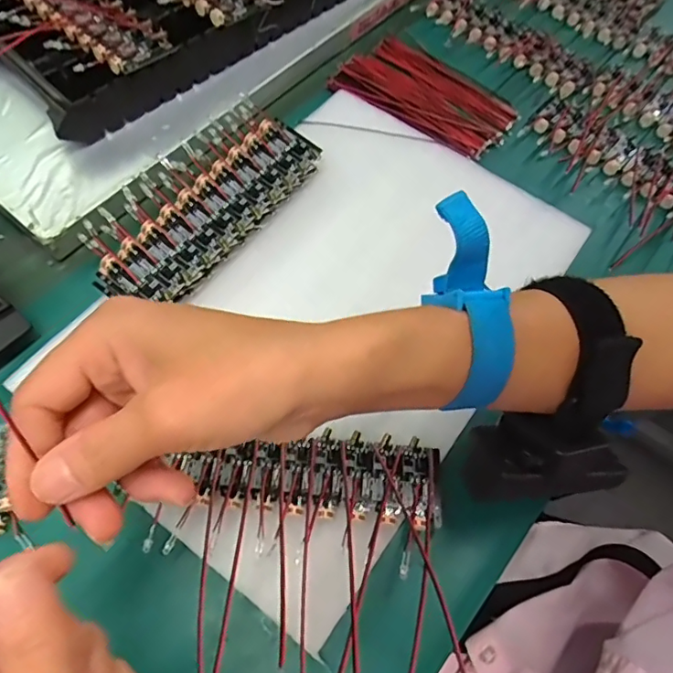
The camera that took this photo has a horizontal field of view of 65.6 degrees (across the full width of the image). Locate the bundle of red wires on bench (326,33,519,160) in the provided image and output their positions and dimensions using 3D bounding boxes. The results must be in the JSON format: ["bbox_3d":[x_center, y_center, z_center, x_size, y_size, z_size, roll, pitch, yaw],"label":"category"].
[{"bbox_3d":[0.074,-0.196,0.421,0.137,0.011,0.084,35,66,14],"label":"bundle of red wires on bench"}]

